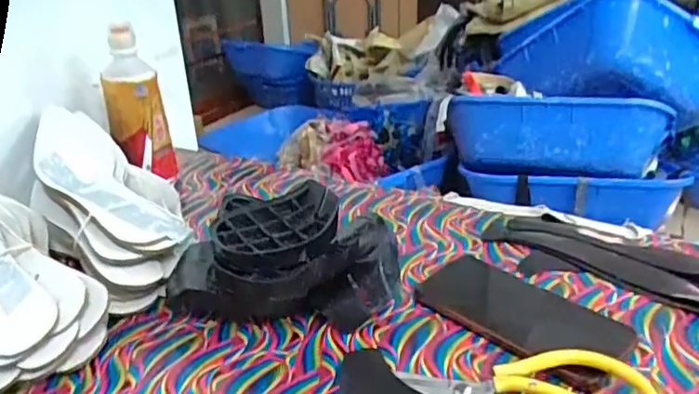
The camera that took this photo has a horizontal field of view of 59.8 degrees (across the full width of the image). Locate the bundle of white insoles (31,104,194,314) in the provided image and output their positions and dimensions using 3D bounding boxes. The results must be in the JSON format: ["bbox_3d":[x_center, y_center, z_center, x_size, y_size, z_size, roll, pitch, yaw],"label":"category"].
[{"bbox_3d":[-0.247,0.001,0.630,0.132,0.070,0.300,-18,41,-27],"label":"bundle of white insoles"}]

